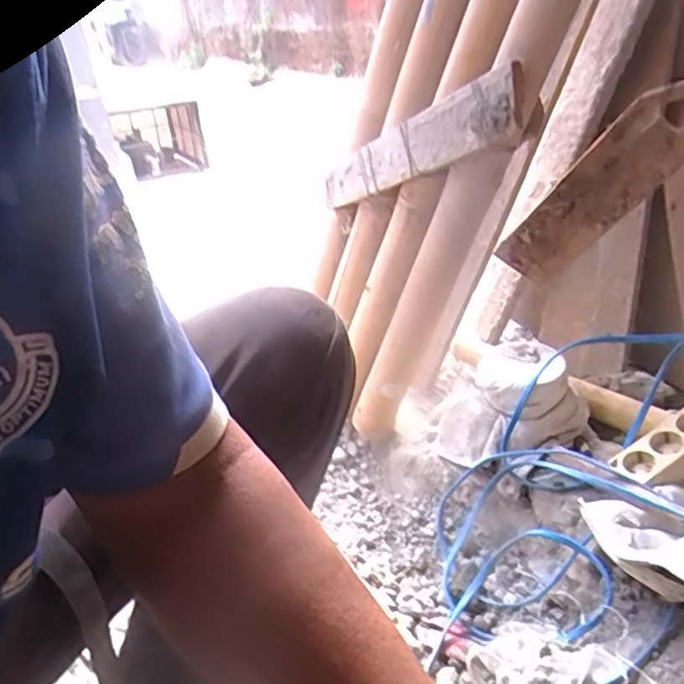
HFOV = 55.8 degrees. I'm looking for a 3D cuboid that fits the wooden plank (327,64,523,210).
[{"bbox_3d":[0.100,-0.269,0.914,0.050,0.087,0.371,-32,13,-38],"label":"wooden plank"}]

